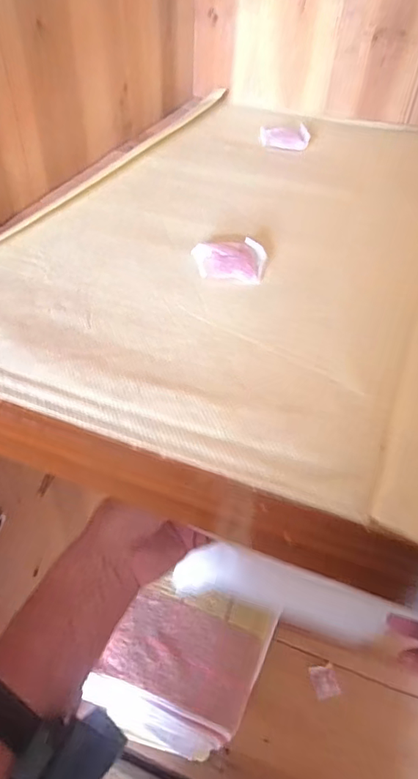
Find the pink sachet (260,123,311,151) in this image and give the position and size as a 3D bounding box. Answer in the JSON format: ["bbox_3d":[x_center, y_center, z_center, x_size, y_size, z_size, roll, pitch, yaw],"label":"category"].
[{"bbox_3d":[0.067,-0.222,0.450,0.042,0.011,0.031,5,45,3],"label":"pink sachet"}]

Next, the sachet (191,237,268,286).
[{"bbox_3d":[0.014,-0.074,0.300,0.042,0.007,0.040,-7,46,-9],"label":"sachet"}]

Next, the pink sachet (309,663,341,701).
[{"bbox_3d":[0.176,0.447,0.784,0.038,0.011,0.043,-11,46,-13],"label":"pink sachet"}]

